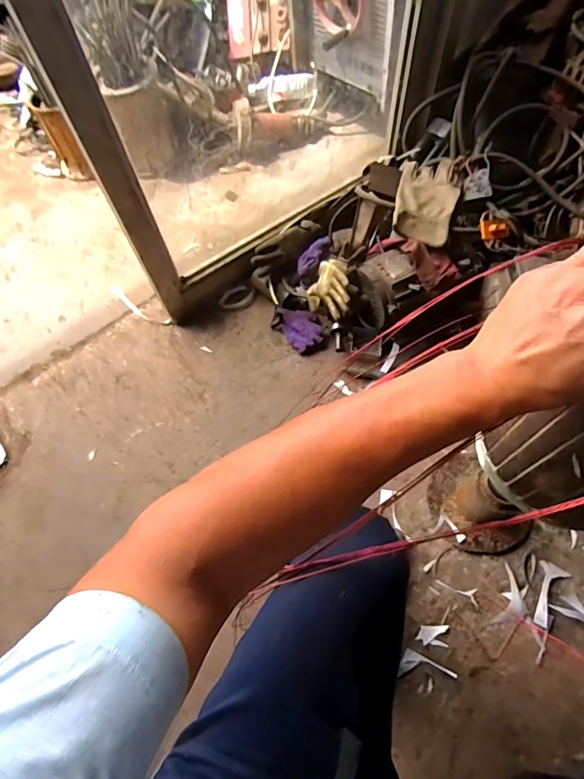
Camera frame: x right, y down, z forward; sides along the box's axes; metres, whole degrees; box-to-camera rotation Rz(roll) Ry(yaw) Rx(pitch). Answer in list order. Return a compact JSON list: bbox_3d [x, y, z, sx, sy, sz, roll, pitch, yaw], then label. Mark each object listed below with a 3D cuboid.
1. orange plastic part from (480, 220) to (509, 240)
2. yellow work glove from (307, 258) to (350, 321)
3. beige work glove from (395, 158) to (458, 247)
[{"bbox_3d":[0.428,-0.336,0.930,0.057,0.024,0.035,0,64,3],"label":"orange plastic part"},{"bbox_3d":[0.083,-0.233,1.039,0.095,0.099,0.146,2,64,4],"label":"yellow work glove"},{"bbox_3d":[0.296,-0.418,0.968,0.127,0.046,0.221,13,65,9],"label":"beige work glove"}]

